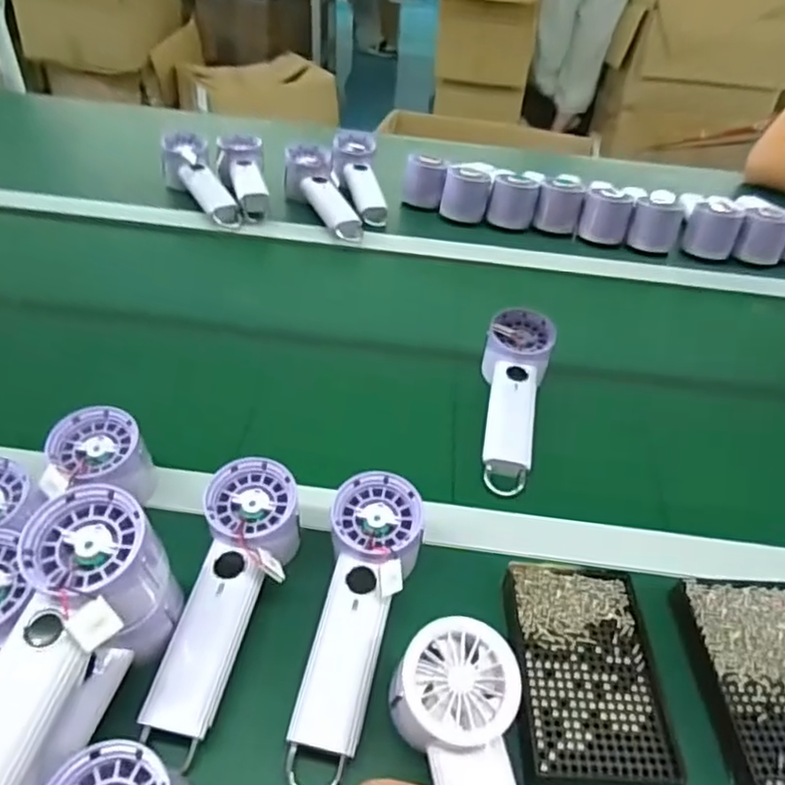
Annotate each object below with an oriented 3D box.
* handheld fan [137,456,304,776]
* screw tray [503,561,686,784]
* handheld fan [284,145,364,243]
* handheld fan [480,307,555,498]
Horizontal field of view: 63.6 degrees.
[{"bbox_3d":[-0.109,0.128,0.411,0.064,0.060,0.182,11,43,6],"label":"handheld fan"},{"bbox_3d":[0.125,0.180,0.413,0.091,0.017,0.139,4,42,-1],"label":"screw tray"},{"bbox_3d":[-0.099,-0.275,0.878,0.069,0.063,0.182,-13,45,-19],"label":"handheld fan"},{"bbox_3d":[0.113,0.005,0.594,0.061,0.040,0.195,10,58,5],"label":"handheld fan"}]

